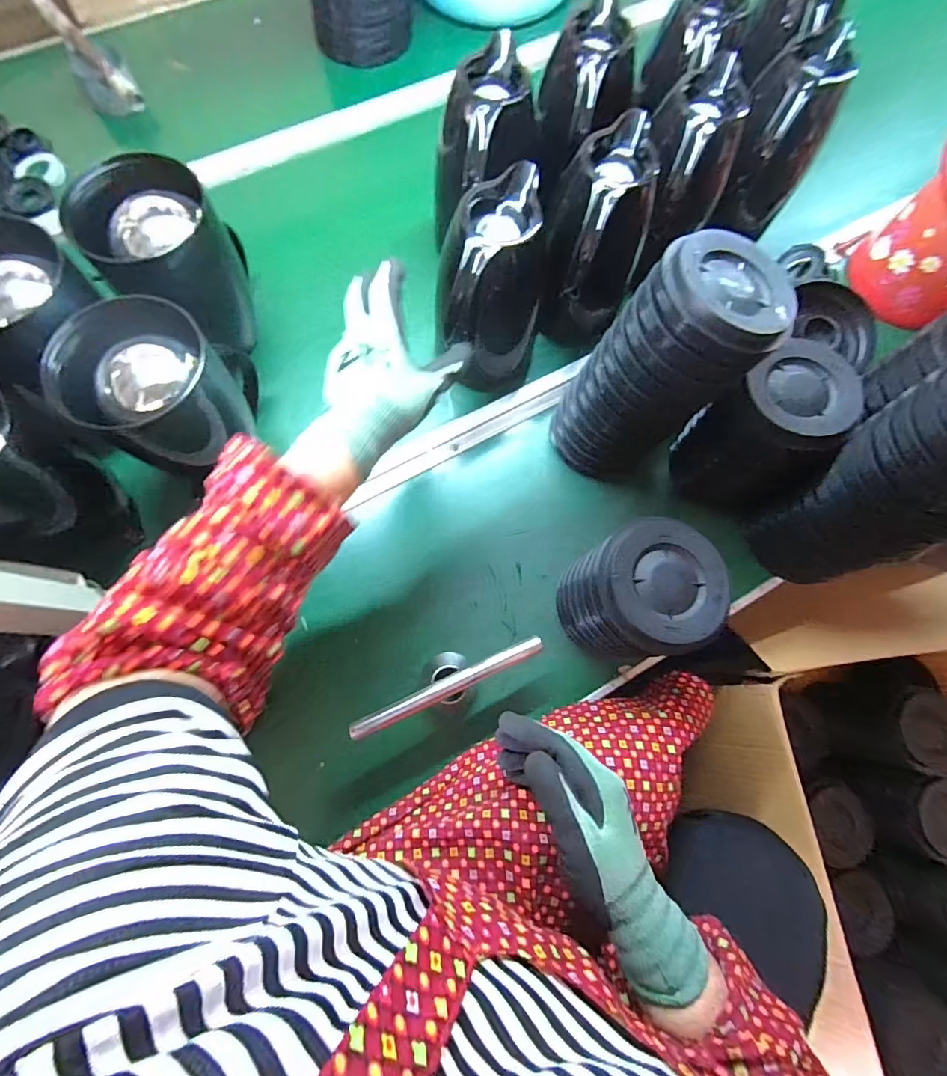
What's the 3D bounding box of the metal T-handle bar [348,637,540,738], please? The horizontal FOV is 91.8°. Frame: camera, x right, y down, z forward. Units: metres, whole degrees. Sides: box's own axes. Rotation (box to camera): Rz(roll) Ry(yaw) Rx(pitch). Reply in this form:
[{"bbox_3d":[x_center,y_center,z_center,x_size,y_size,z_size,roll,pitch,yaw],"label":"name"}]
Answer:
[{"bbox_3d":[-0.023,0.146,0.451,0.198,0.015,0.018,-23,76,-8],"label":"metal T-handle bar"}]

